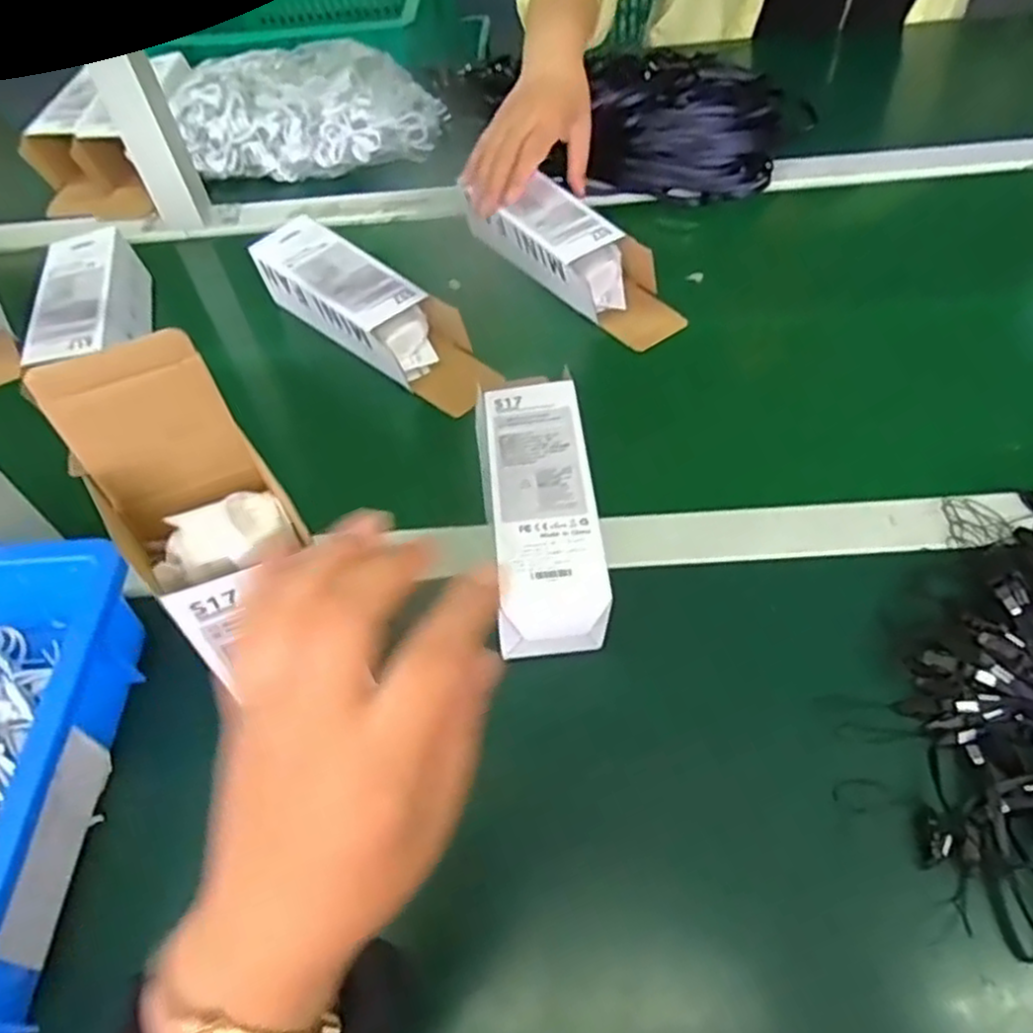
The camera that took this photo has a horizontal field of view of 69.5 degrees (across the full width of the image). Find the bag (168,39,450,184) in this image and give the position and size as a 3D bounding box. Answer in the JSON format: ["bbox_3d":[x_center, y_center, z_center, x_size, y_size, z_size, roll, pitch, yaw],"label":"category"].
[{"bbox_3d":[-0.228,-0.442,0.824,0.274,0.082,0.165,2,54,7],"label":"bag"}]

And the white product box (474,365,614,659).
[{"bbox_3d":[0.015,-0.006,0.472,0.067,0.050,0.187,-8,53,0],"label":"white product box"}]

